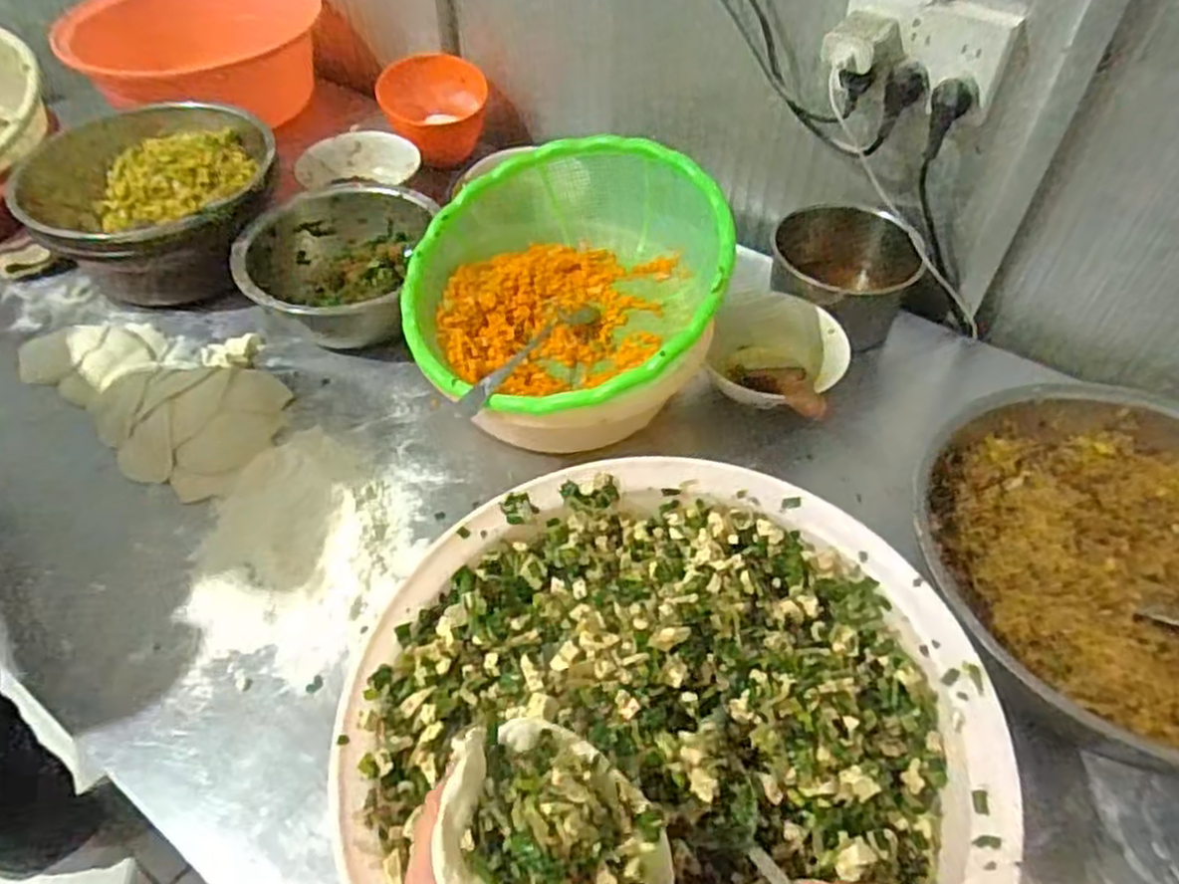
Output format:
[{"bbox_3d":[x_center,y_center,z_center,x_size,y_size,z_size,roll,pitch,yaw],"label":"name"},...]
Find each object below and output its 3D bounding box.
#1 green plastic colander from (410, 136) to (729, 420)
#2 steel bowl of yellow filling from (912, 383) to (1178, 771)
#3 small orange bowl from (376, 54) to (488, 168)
[{"bbox_3d":[-0.013,-0.138,0.711,0.285,0.115,0.300,-28,55,4],"label":"green plastic colander"},{"bbox_3d":[0.377,0.094,0.563,0.282,0.096,0.287,0,50,0],"label":"steel bowl of yellow filling"},{"bbox_3d":[-0.201,-0.426,1.011,0.135,0.093,0.113,0,51,0],"label":"small orange bowl"}]

